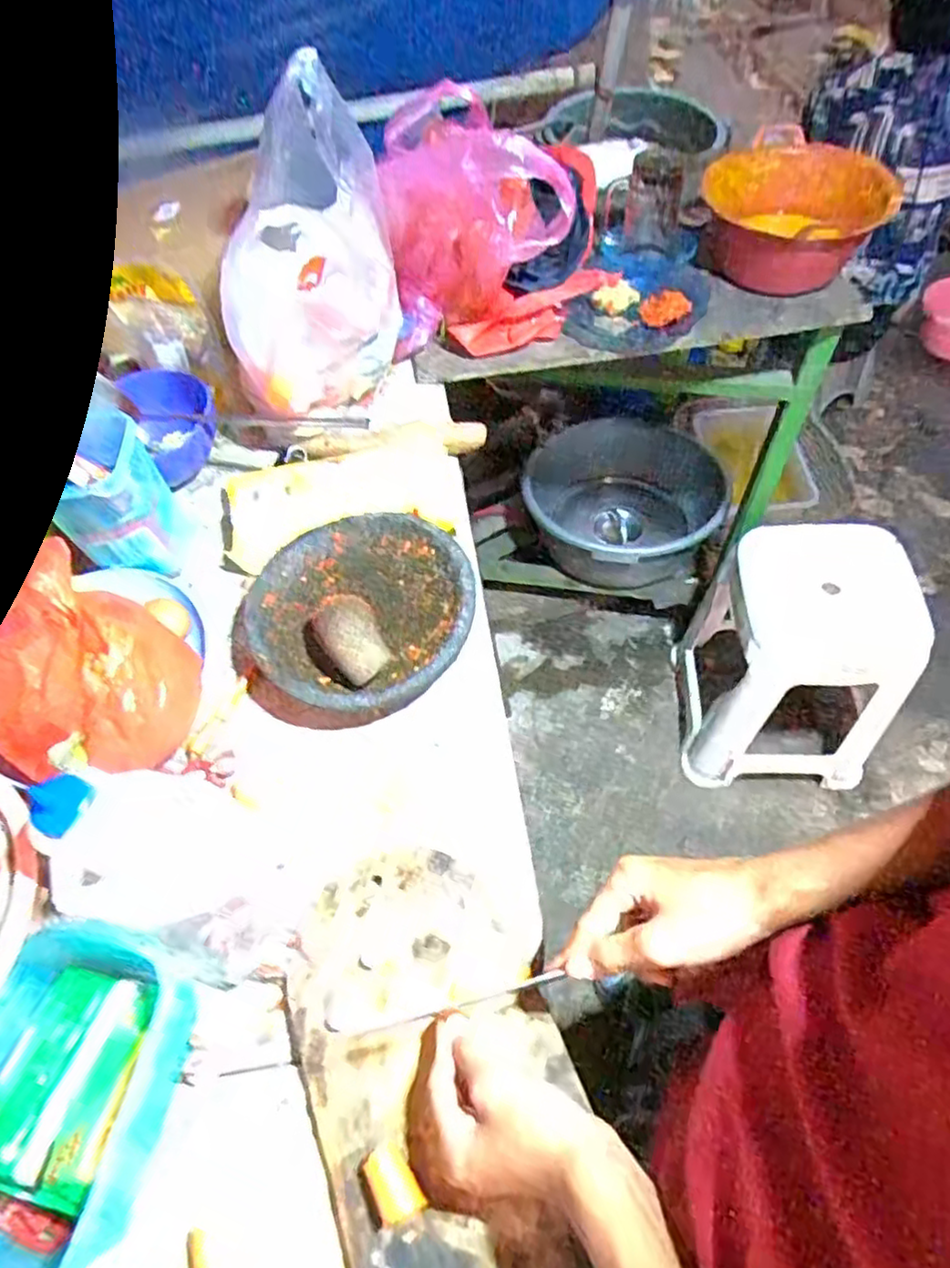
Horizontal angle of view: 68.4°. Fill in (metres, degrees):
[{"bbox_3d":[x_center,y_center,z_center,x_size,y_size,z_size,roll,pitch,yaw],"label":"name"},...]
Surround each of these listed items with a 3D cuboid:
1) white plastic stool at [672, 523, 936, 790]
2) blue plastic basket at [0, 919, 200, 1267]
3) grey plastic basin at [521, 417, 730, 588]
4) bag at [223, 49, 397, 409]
[{"bbox_3d":[0.596,0.031,1.346,0.317,0.486,0.370,2,56,6],"label":"white plastic stool"},{"bbox_3d":[-0.283,0.309,0.464,0.141,0.071,0.201,4,57,7],"label":"blue plastic basket"},{"bbox_3d":[0.329,-0.289,1.581,0.431,0.210,0.422,-2,56,3],"label":"grey plastic basin"},{"bbox_3d":[-0.175,-0.393,0.720,0.123,0.265,0.215,9,57,10],"label":"bag"}]

